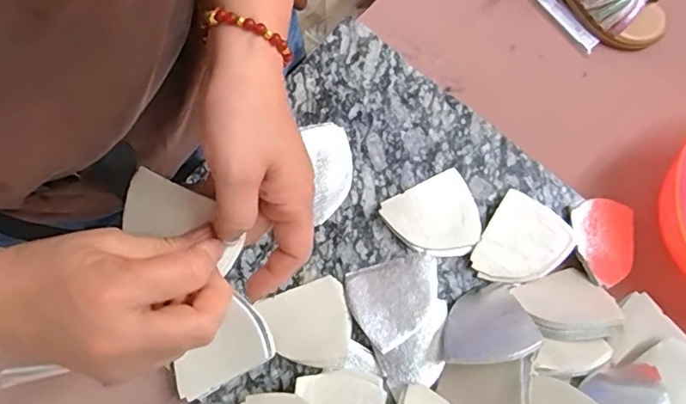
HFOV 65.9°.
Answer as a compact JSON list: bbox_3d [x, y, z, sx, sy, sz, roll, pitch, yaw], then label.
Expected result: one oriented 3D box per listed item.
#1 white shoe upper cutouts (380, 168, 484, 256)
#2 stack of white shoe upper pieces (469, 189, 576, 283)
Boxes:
[{"bbox_3d":[0.082,0.016,0.469,0.079,0.013,0.069,-27,79,-7],"label":"white shoe upper cutouts"},{"bbox_3d":[0.159,0.040,0.467,0.073,0.009,0.081,33,79,6],"label":"stack of white shoe upper pieces"}]

